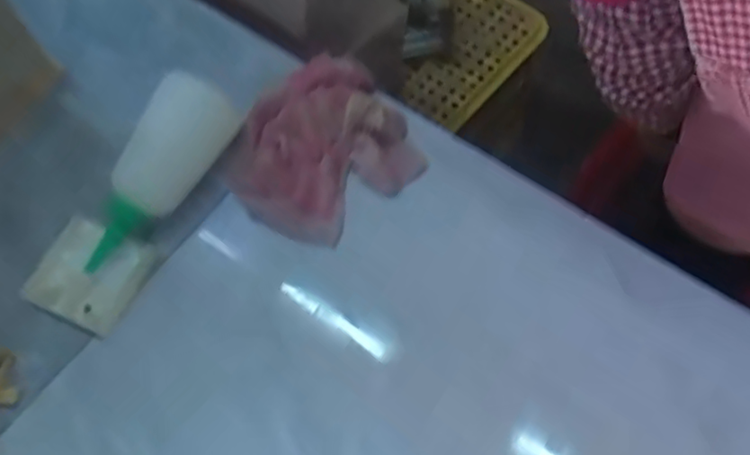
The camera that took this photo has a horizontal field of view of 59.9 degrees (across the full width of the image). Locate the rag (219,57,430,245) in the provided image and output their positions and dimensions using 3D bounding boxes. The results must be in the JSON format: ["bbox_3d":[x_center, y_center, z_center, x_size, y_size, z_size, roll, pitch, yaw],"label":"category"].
[{"bbox_3d":[-0.045,-0.060,0.494,0.134,0.037,0.126,-38,72,-17],"label":"rag"}]

